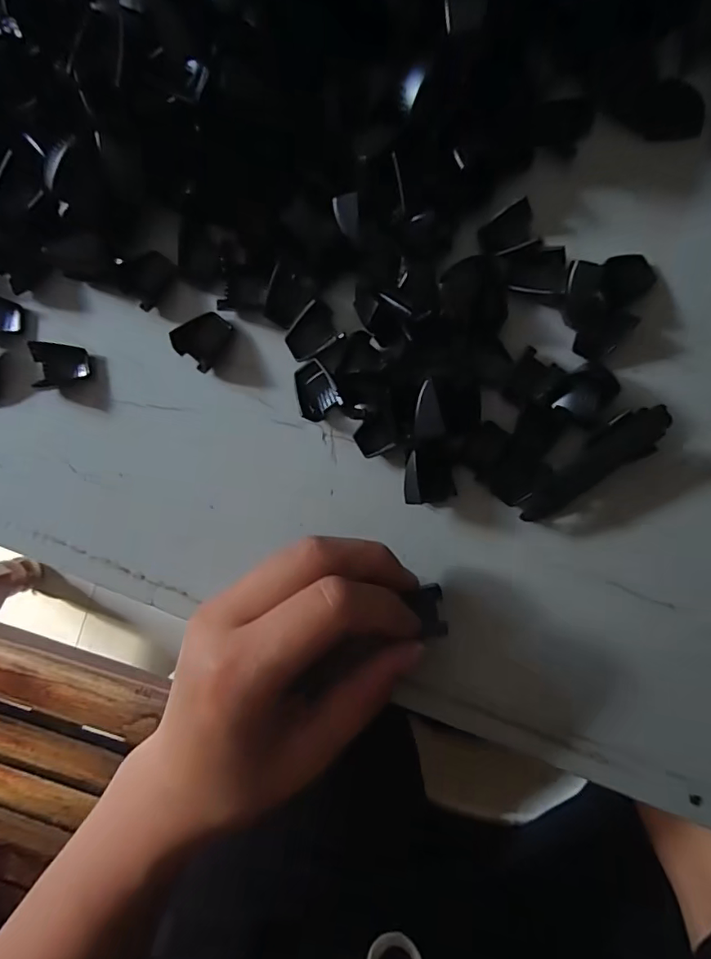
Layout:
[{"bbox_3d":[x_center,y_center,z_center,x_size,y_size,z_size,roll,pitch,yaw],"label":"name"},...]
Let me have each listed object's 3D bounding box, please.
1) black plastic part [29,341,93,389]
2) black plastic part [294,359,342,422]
[{"bbox_3d":[-0.126,-0.049,0.216,0.023,0.008,0.018,-3,89,3],"label":"black plastic part"},{"bbox_3d":[-0.017,-0.037,0.208,0.017,0.008,0.024,-26,88,3],"label":"black plastic part"}]

